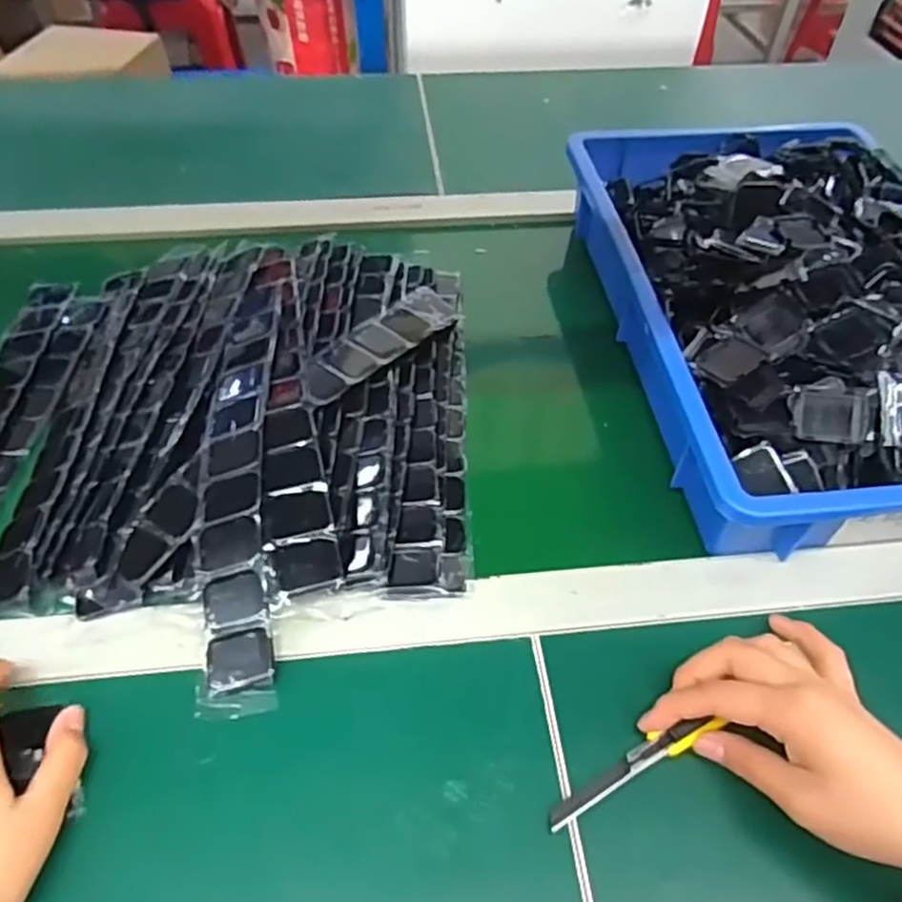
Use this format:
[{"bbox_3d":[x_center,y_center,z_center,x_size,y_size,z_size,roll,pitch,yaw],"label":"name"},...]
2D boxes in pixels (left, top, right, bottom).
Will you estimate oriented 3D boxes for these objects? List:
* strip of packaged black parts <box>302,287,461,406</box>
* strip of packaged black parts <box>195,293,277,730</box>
[{"bbox_3d":[-0.054,-0.084,0.553,0.045,0.005,0.173,30,48,16],"label":"strip of packaged black parts"},{"bbox_3d":[-0.140,-0.002,0.478,0.047,0.032,0.341,-5,51,-6],"label":"strip of packaged black parts"}]

